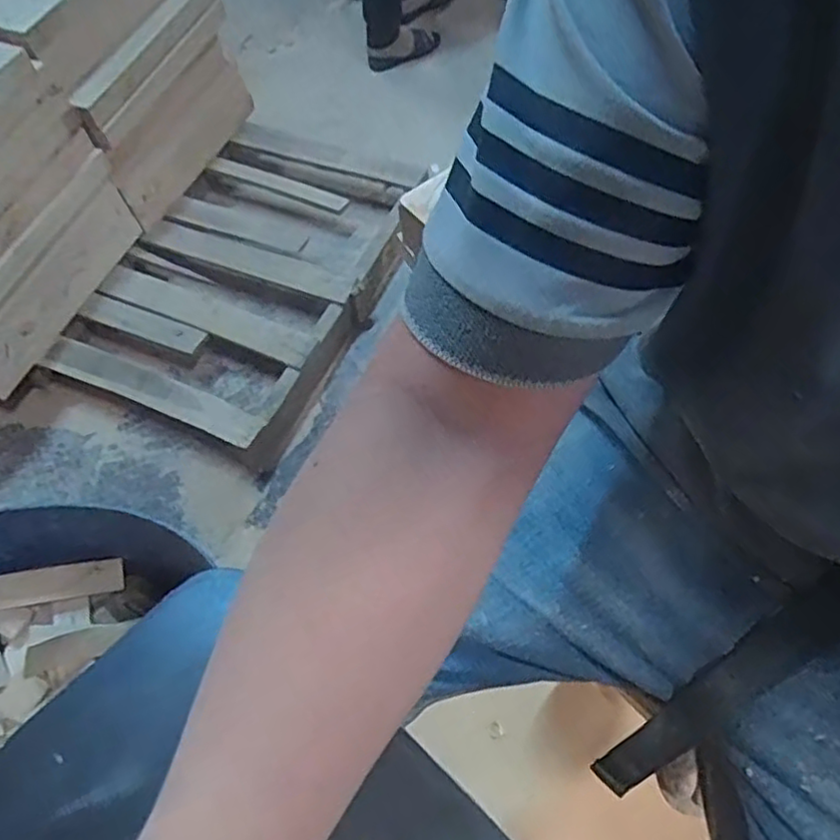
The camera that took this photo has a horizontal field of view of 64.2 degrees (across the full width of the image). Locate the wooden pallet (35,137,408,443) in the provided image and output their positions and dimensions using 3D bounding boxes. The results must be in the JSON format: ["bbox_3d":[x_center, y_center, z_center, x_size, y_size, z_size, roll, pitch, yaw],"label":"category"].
[{"bbox_3d":[-0.375,-0.328,1.499,0.548,0.117,0.791,25,64,17],"label":"wooden pallet"}]

